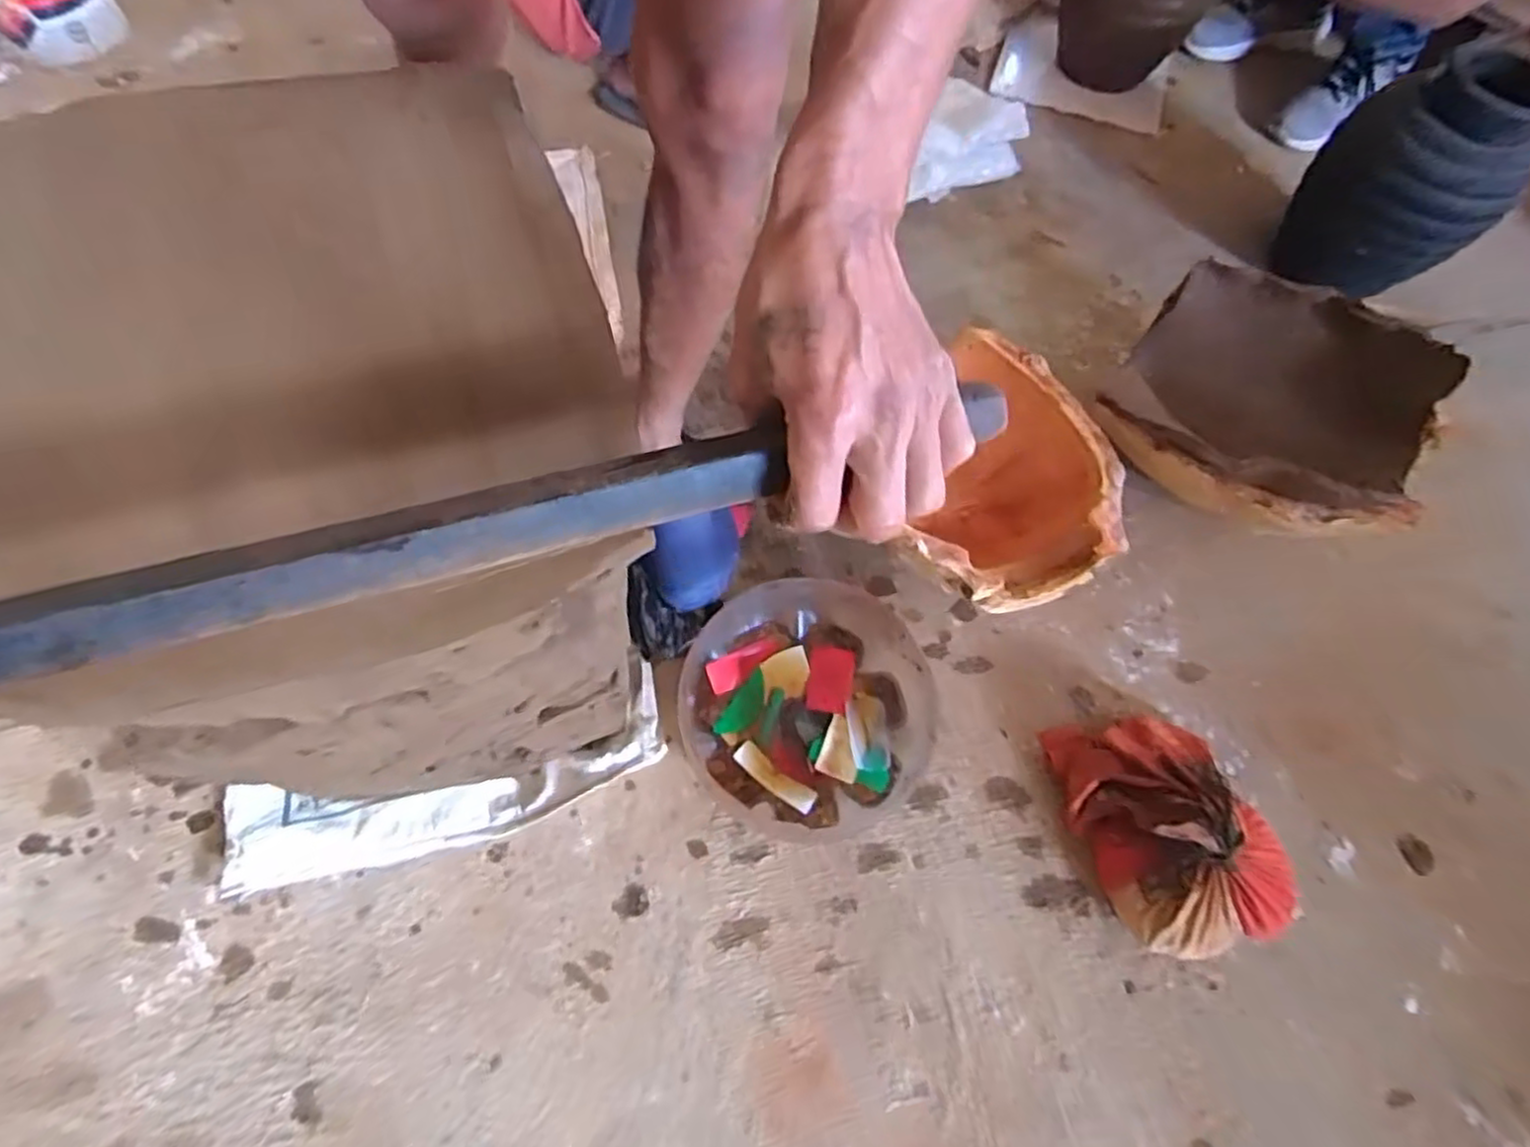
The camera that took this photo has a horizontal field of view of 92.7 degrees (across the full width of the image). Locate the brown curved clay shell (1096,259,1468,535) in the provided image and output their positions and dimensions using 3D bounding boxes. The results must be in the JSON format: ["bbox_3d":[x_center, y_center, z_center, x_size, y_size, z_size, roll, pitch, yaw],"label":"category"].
[{"bbox_3d":[0.581,-0.185,0.853,0.326,0.144,0.306,34,67,12],"label":"brown curved clay shell"}]

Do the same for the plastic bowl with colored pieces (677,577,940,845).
[{"bbox_3d":[0.046,0.137,0.746,0.253,0.107,0.255,1,66,-3],"label":"plastic bowl with colored pieces"}]

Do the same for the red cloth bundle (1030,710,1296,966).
[{"bbox_3d":[0.402,0.239,0.721,0.169,0.110,0.235,-18,68,-12],"label":"red cloth bundle"}]

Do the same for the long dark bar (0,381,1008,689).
[{"bbox_3d":[-0.120,-0.018,0.295,0.478,0.020,0.031,-15,66,-12],"label":"long dark bar"}]

